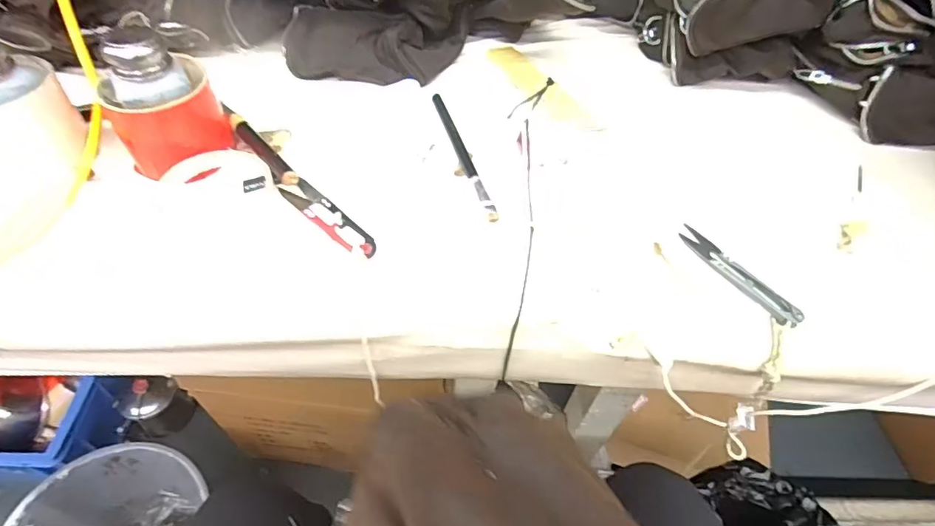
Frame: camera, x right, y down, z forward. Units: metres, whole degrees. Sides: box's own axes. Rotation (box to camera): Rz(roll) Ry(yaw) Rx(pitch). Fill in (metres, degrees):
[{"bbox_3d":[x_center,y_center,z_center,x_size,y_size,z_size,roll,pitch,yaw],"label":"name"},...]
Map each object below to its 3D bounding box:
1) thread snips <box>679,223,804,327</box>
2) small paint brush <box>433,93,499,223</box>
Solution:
[{"bbox_3d":[0.192,0.008,0.363,0.023,0.008,0.096,-28,59,-23],"label":"thread snips"},{"bbox_3d":[-0.004,-0.090,0.418,0.008,0.006,0.154,-13,54,-14],"label":"small paint brush"}]

